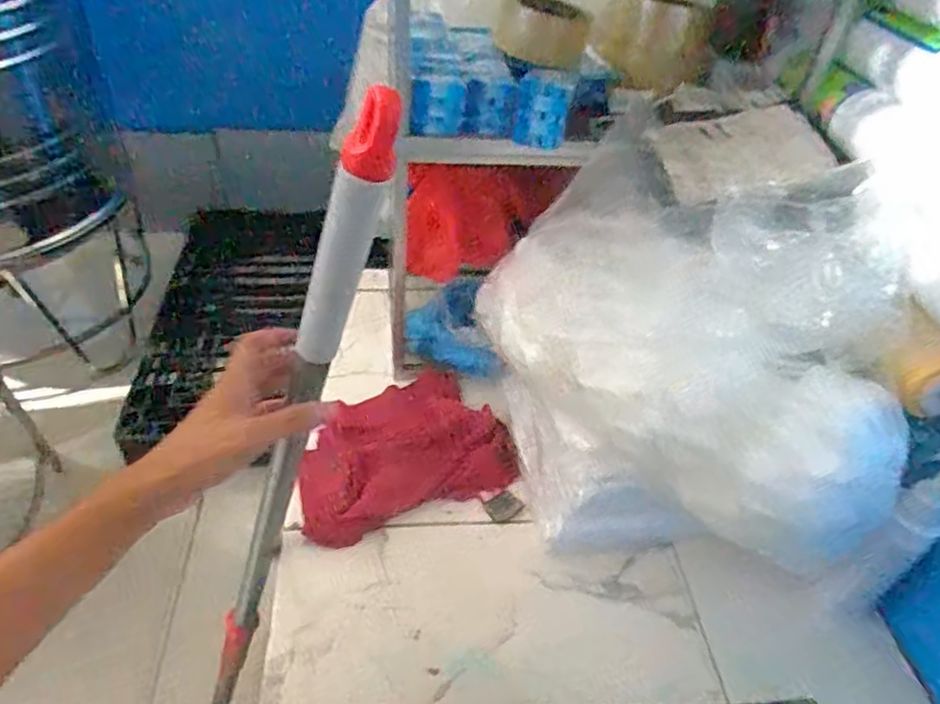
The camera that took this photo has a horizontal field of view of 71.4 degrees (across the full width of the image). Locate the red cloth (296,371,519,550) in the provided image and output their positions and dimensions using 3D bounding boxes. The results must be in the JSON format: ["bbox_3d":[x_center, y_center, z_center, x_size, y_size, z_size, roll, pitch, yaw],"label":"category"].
[{"bbox_3d":[-0.079,0.108,0.747,0.237,0.020,0.179,-13,46,-19],"label":"red cloth"}]

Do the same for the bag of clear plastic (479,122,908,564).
[{"bbox_3d":[0.174,0.019,0.597,0.327,0.341,0.281,7,43,1],"label":"bag of clear plastic"}]

